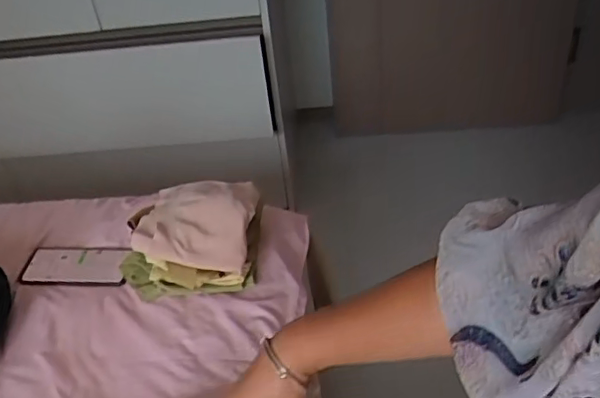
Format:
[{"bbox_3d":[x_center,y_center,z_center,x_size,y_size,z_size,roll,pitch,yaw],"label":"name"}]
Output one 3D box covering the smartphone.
[{"bbox_3d":[-0.350,0.102,0.894,0.167,0.005,0.087,0,36,8],"label":"smartphone"}]

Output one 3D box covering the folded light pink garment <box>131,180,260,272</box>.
[{"bbox_3d":[-0.147,0.029,0.850,0.157,0.049,0.175,0,36,7],"label":"folded light pink garment"}]

